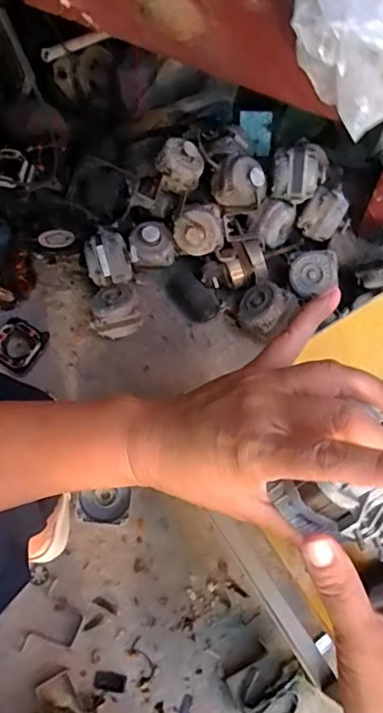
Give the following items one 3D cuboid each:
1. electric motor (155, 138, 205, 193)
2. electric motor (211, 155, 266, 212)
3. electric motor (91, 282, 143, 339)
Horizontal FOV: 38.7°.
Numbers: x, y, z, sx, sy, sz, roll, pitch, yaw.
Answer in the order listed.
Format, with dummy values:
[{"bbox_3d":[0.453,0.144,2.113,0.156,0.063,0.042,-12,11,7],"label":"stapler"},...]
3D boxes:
[{"bbox_3d":[-0.022,-0.331,0.945,0.075,0.049,0.078,0,67,-1],"label":"electric motor"},{"bbox_3d":[0.081,-0.296,0.927,0.087,0.064,0.073,9,67,3],"label":"electric motor"},{"bbox_3d":[-0.127,-0.071,0.938,0.082,0.084,0.078,0,67,-1],"label":"electric motor"}]

